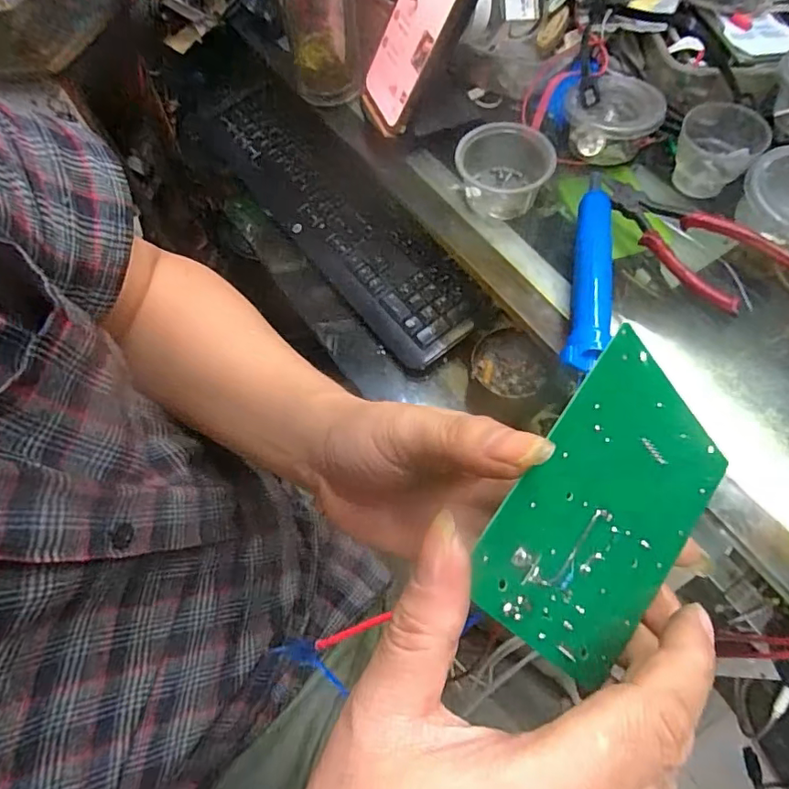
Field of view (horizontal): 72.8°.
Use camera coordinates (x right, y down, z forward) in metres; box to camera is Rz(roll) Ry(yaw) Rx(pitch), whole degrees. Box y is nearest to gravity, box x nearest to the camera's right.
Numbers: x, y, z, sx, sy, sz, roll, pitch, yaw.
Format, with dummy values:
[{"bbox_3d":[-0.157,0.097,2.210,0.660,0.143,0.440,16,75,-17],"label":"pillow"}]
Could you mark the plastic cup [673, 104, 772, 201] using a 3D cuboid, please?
[{"bbox_3d":[0.265,-0.202,0.443,0.061,0.045,0.057,-1,64,3],"label":"plastic cup"}]

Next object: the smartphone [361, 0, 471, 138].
[{"bbox_3d":[0.021,-0.291,0.421,0.017,0.164,0.072,-4,59,-34],"label":"smartphone"}]

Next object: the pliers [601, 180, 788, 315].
[{"bbox_3d":[0.224,-0.127,0.414,0.068,0.014,0.142,-38,67,-5],"label":"pliers"}]

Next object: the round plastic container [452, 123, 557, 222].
[{"bbox_3d":[0.089,-0.186,0.447,0.081,0.042,0.067,10,65,8],"label":"round plastic container"}]

